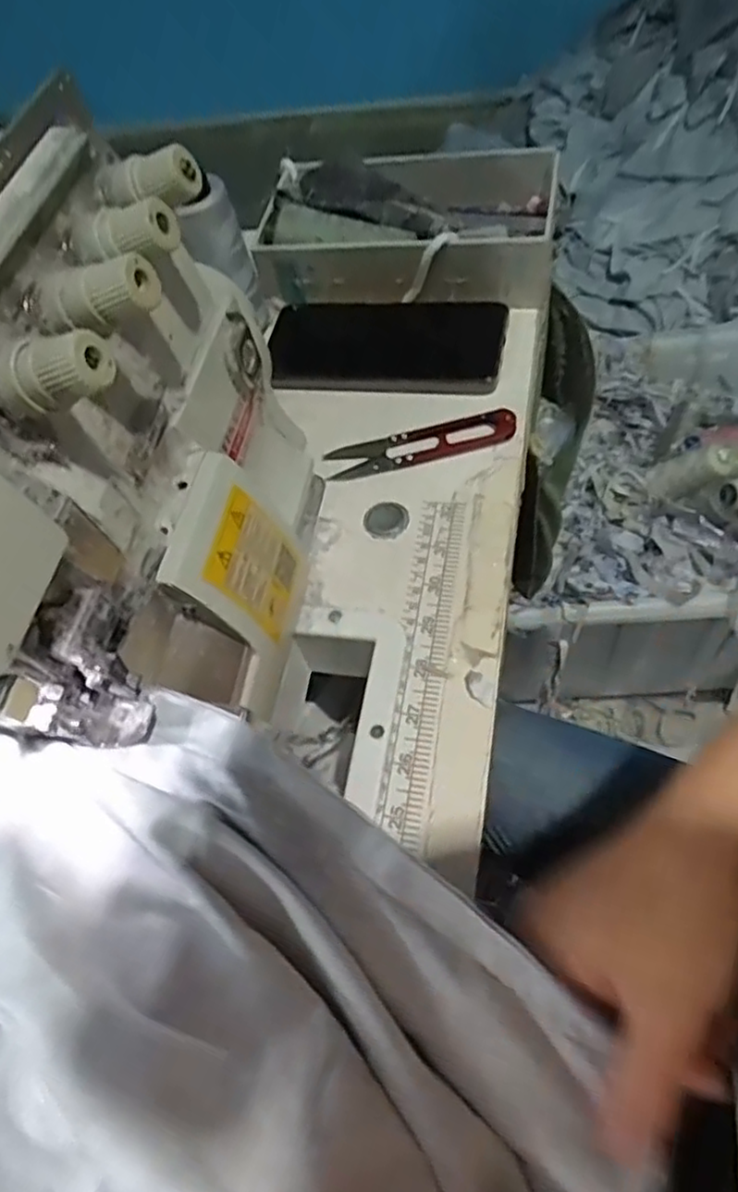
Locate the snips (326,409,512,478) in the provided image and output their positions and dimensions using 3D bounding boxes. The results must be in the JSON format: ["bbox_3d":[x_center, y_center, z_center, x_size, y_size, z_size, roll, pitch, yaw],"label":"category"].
[{"bbox_3d":[0.032,-0.096,0.422,0.114,0.012,0.026,-13,59,2],"label":"snips"}]

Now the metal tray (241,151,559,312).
[{"bbox_3d":[0.031,-0.274,0.506,0.205,0.053,0.139,7,62,13],"label":"metal tray"}]

